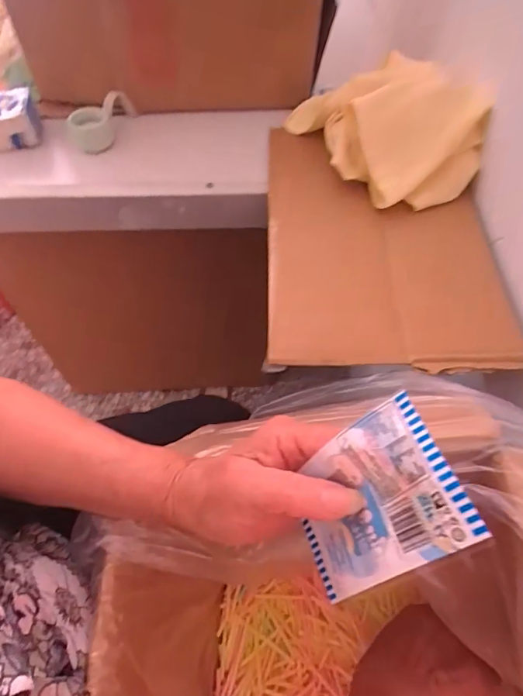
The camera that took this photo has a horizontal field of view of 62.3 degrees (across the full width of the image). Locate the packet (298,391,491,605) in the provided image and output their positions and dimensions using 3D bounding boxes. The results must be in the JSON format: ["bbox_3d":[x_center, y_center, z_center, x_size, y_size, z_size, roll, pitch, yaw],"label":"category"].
[{"bbox_3d":[0.049,0.076,0.208,0.010,0.103,0.064,-1,52,-35],"label":"packet"}]

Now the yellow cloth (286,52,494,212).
[{"bbox_3d":[0.145,-0.272,0.514,0.157,0.096,0.223,-17,57,-11],"label":"yellow cloth"}]

